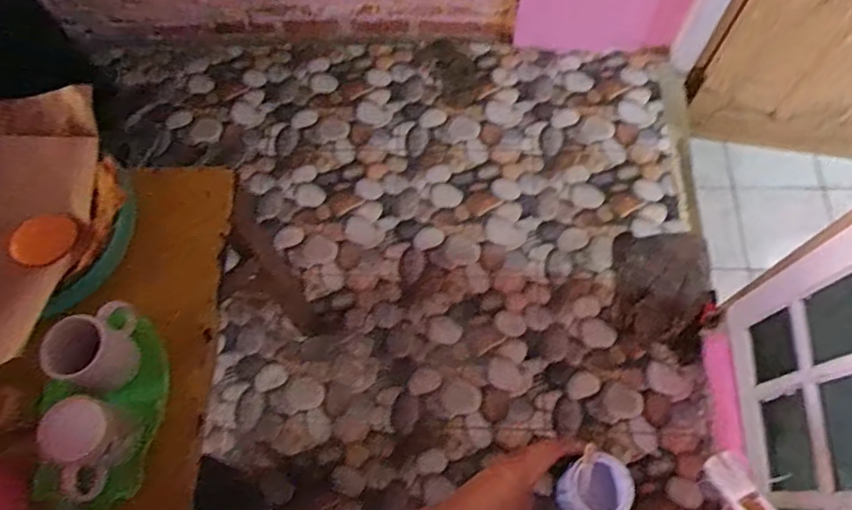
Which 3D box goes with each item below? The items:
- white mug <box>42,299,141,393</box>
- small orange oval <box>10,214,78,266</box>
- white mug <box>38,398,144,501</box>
[{"bbox_3d":[-0.442,0.123,0.788,0.088,0.082,0.111,-7,68,-1],"label":"white mug"},{"bbox_3d":[-0.606,-0.026,0.935,0.021,0.074,0.090,25,79,49],"label":"small orange oval"},{"bbox_3d":[-0.417,0.240,0.741,0.083,0.102,0.114,-13,68,-3],"label":"white mug"}]

